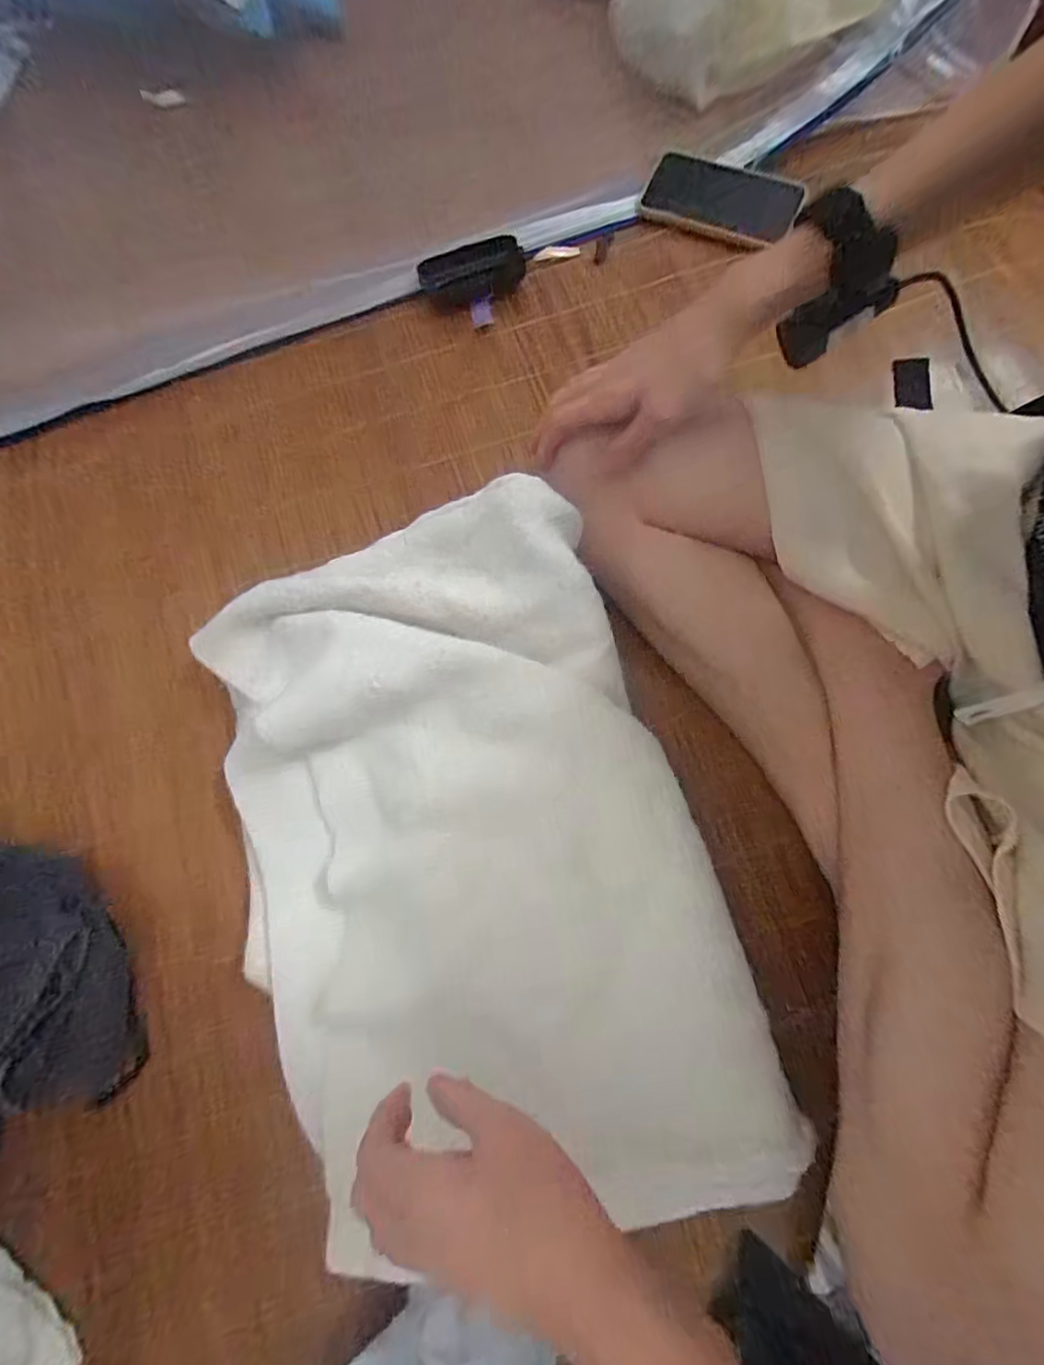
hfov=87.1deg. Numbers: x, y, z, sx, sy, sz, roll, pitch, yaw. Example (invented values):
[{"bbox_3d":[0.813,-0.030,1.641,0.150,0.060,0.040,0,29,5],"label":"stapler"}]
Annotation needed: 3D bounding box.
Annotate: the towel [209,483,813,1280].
[{"bbox_3d":[-0.037,0.133,0.399,0.324,0.078,0.517,-19,78,-5],"label":"towel"}]

